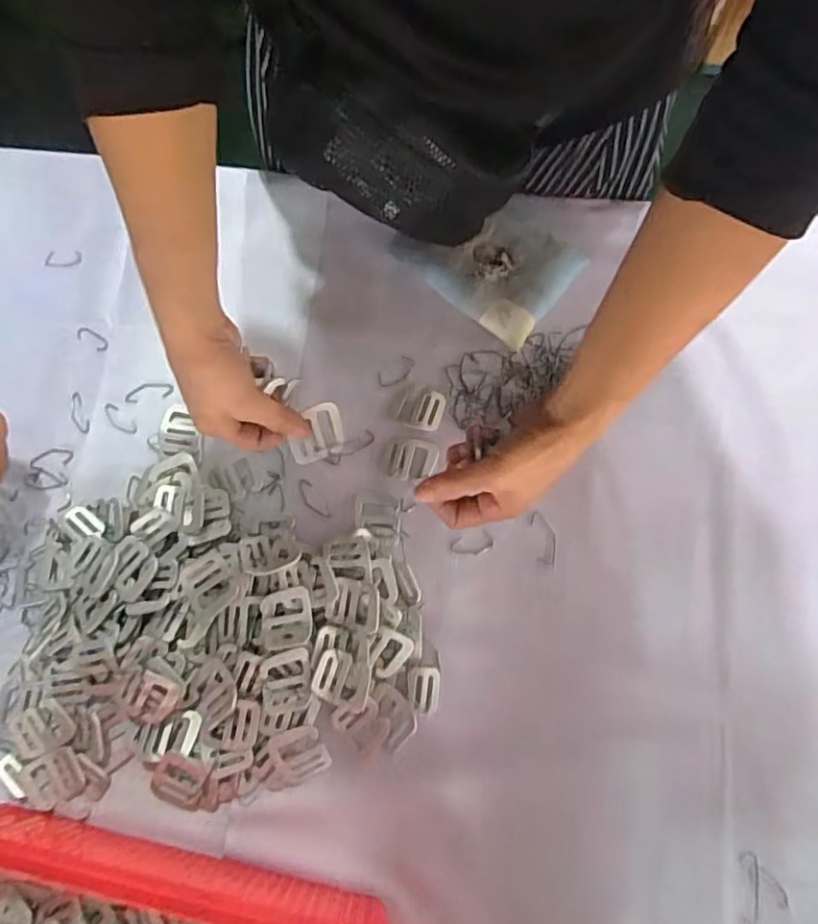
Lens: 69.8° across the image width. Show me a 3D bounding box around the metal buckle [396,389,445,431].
[{"bbox_3d":[0.010,-0.048,0.527,0.039,0.004,0.036,14,78,4],"label":"metal buckle"}]

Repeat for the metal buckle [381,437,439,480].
[{"bbox_3d":[0.001,-0.002,0.517,0.047,0.006,0.037,6,78,3],"label":"metal buckle"}]

